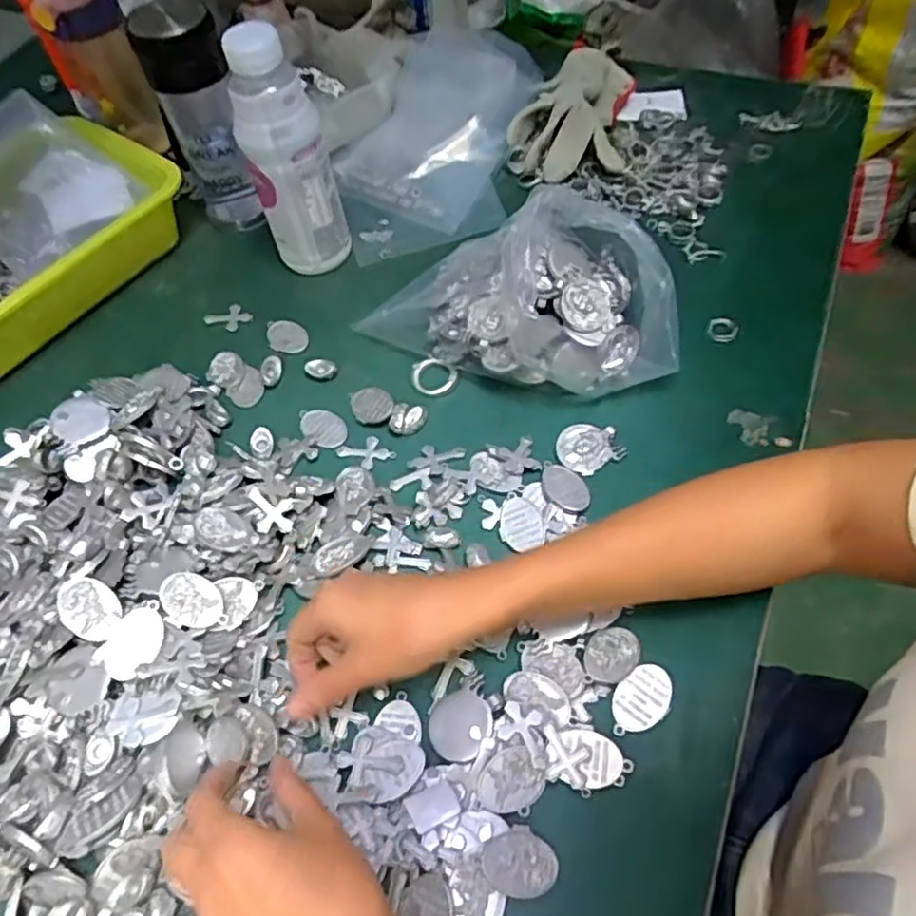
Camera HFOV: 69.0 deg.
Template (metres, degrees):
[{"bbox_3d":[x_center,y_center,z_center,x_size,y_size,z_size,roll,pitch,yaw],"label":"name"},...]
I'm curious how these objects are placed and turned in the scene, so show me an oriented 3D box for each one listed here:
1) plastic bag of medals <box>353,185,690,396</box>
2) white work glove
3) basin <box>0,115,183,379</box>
[{"bbox_3d":[0.051,-0.133,0.524,0.251,0.105,0.128,19,60,14],"label":"plastic bag of medals"},{"bbox_3d":[0.116,-0.353,0.679,0.117,0.048,0.158,7,58,7],"label":"white work glove"},{"bbox_3d":[-0.394,-0.194,0.600,0.169,0.084,0.265,34,64,22],"label":"basin"}]

